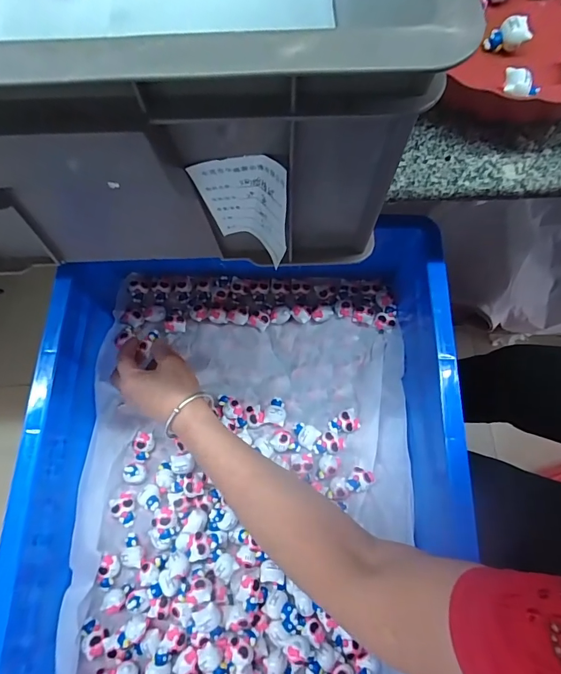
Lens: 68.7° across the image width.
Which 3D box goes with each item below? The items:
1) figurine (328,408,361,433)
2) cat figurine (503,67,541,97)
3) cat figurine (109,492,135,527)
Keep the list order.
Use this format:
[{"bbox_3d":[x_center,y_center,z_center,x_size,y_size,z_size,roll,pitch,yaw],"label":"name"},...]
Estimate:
[{"bbox_3d":[0.075,0.102,0.484,0.037,0.016,0.025,-25,73,-7],"label":"figurine"},{"bbox_3d":[0.195,-0.205,0.333,0.031,0.013,0.020,28,74,10],"label":"cat figurine"},{"bbox_3d":[-0.173,0.191,0.456,0.023,0.015,0.035,-33,74,-9],"label":"cat figurine"}]

